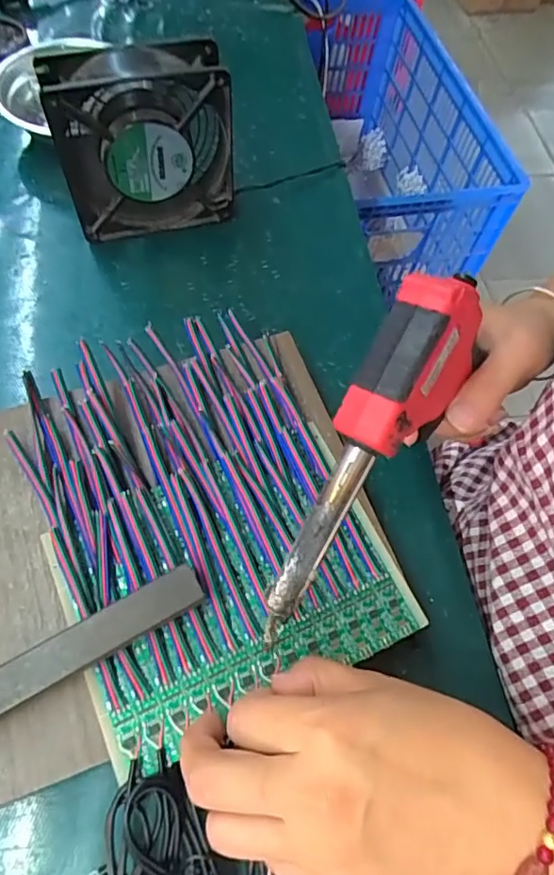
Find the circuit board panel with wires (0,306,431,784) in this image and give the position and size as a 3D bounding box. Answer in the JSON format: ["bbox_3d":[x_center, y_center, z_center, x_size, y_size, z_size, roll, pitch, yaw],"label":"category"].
[{"bbox_3d":[-0.043,0.031,0.303,0.159,0.028,0.218,-23,66,-15],"label":"circuit board panel with wires"}]

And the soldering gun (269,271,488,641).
[{"bbox_3d":[0.044,0.008,0.266,0.042,0.052,0.172,30,92,12],"label":"soldering gun"}]

